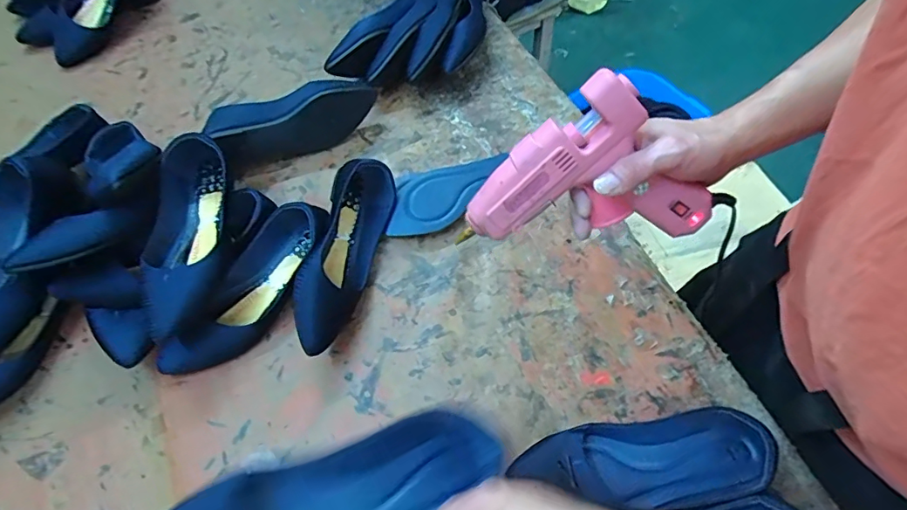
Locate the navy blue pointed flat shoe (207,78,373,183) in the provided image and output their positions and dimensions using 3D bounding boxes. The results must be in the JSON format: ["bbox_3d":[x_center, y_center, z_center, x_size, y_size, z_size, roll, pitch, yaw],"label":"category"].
[{"bbox_3d":[-0.228,-0.194,0.719,0.238,0.090,0.060,-22,61,-9],"label":"navy blue pointed flat shoe"}]

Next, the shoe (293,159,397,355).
[{"bbox_3d":[-0.131,0.000,0.602,0.073,0.091,0.242,7,61,7],"label":"shoe"}]

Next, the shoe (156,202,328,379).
[{"bbox_3d":[-0.250,0.044,0.601,0.080,0.060,0.254,33,67,20],"label":"shoe"}]

